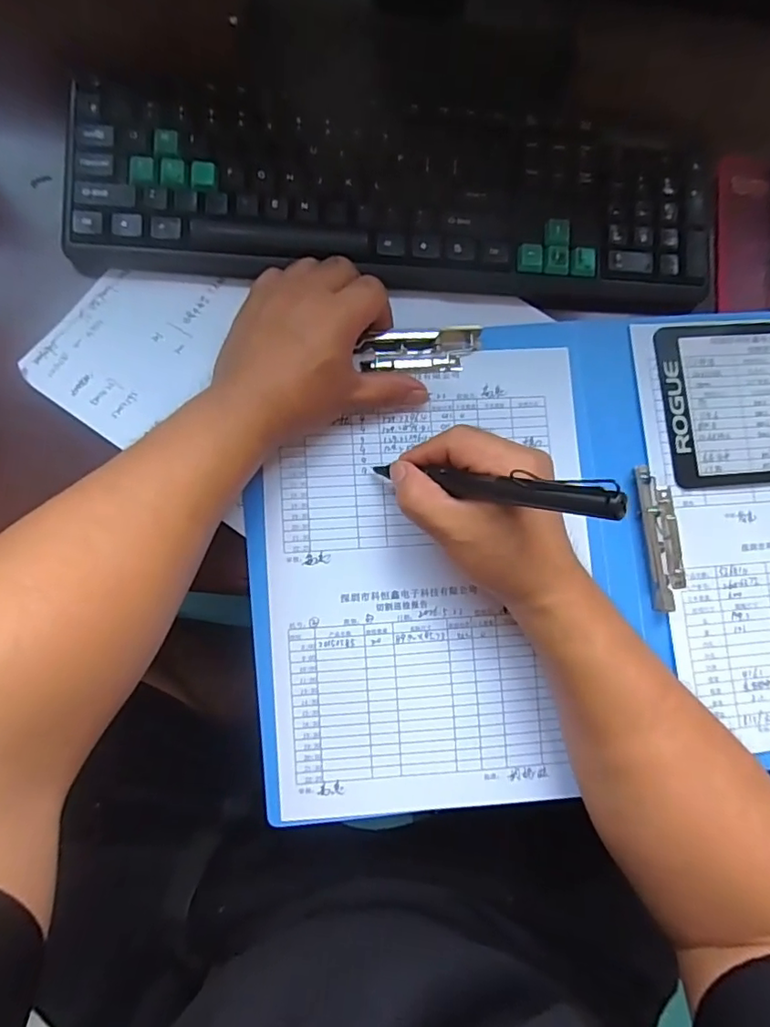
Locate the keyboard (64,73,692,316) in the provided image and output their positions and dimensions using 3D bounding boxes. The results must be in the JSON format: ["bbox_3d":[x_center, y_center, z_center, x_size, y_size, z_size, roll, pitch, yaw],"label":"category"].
[{"bbox_3d":[0.012,-0.216,0.379,0.420,0.024,0.126,2,83,-5],"label":"keyboard"}]

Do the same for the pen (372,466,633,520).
[{"bbox_3d":[0.050,-0.015,0.297,0.011,0.154,0.014,27,79,-42],"label":"pen"}]

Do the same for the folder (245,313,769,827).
[{"bbox_3d":[0.152,0.021,0.377,0.471,0.014,0.306,-6,84,-6],"label":"folder"}]

